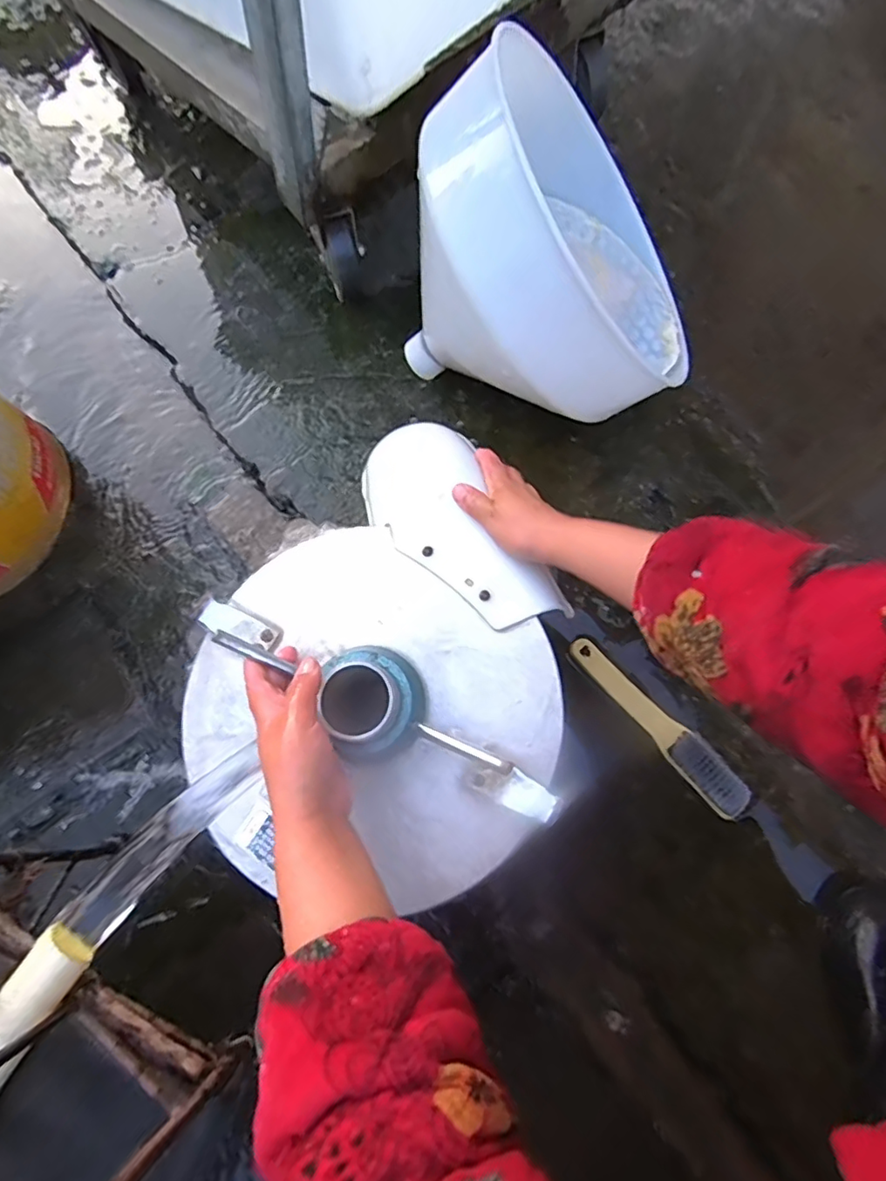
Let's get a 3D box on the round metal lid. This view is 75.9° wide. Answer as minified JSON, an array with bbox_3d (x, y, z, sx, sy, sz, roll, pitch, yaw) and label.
[{"bbox_3d":[-0.064,0.088,0.470,0.310,0.058,0.291,-1,72,2],"label":"round metal lid"}]

